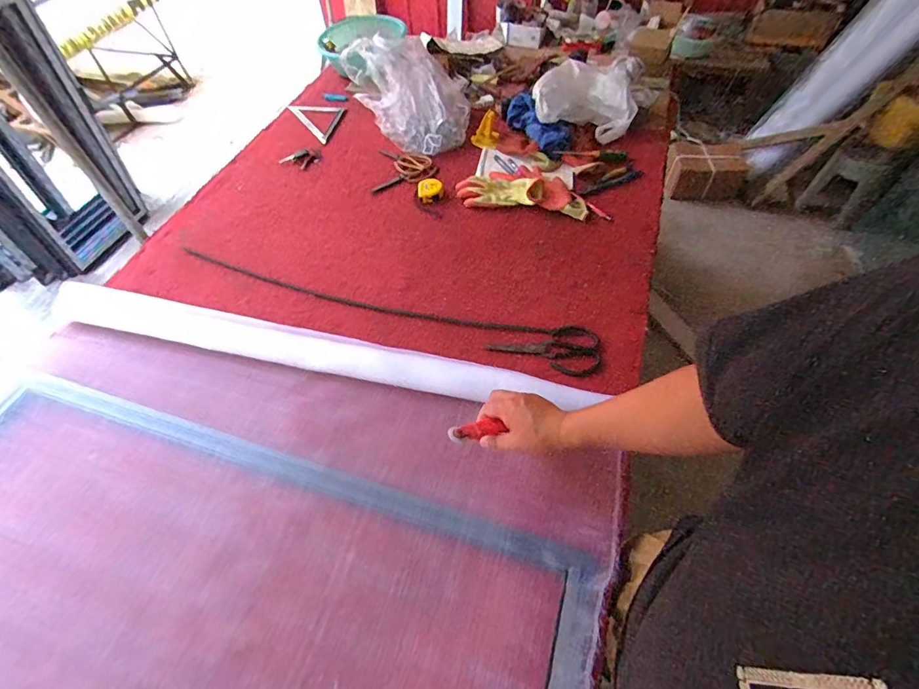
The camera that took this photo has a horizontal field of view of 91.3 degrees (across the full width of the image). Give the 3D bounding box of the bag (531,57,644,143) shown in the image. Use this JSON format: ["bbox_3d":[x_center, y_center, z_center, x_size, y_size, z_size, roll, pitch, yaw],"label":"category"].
[{"bbox_3d":[0.362,-0.705,1.296,0.284,0.118,0.236,8,55,9],"label":"bag"}]

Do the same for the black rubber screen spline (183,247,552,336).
[{"bbox_3d":[-0.254,-0.114,1.020,0.917,0.016,0.052,14,56,13],"label":"black rubber screen spline"}]

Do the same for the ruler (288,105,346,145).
[{"bbox_3d":[-0.467,-0.774,1.511,0.141,0.019,0.287,-34,61,-13],"label":"ruler"}]

